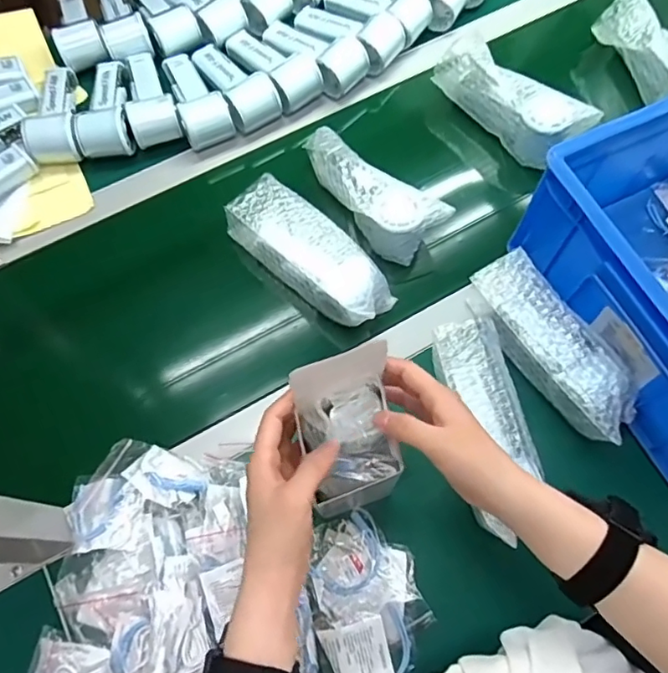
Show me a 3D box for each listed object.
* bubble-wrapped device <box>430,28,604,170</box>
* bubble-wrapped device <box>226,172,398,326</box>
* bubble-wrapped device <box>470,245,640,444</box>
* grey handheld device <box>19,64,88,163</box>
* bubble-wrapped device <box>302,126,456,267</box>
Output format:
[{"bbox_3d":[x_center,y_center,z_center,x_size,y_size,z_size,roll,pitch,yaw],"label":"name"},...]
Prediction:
[{"bbox_3d":[0.225,-0.304,0.696,0.066,0.070,0.195,-40,74,-12],"label":"bubble-wrapped device"},{"bbox_3d":[-0.026,-0.092,0.621,0.199,0.057,0.076,41,76,15],"label":"bubble-wrapped device"},{"bbox_3d":[0.227,0.007,0.569,0.068,0.054,0.206,-32,72,-10],"label":"bubble-wrapped device"},{"bbox_3d":[-0.363,-0.288,0.706,0.064,0.056,0.154,-16,70,-4],"label":"grey handheld device"},{"bbox_3d":[0.039,-0.174,0.651,0.068,0.075,0.217,-43,74,-13],"label":"bubble-wrapped device"}]

